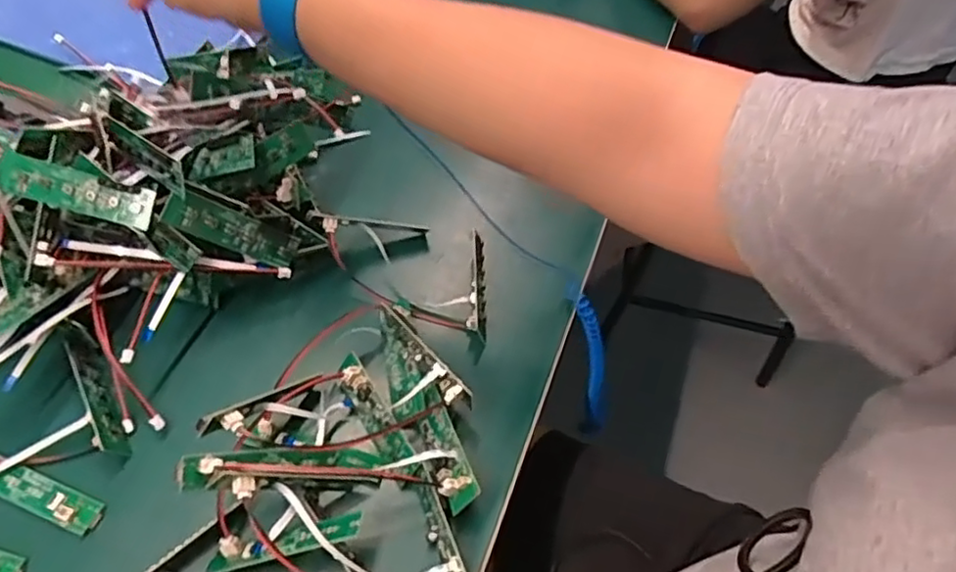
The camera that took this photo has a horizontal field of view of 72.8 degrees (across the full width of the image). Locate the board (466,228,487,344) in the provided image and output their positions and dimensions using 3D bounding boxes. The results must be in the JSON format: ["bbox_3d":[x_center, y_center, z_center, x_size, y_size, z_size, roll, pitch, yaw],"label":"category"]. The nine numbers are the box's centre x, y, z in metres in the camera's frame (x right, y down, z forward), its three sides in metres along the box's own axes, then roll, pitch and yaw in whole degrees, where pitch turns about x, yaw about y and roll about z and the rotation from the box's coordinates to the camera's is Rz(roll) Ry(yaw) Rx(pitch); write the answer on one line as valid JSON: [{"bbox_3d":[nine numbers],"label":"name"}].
[{"bbox_3d":[0.000,-0.002,0.441,0.012,0.024,0.084,4,54,-1],"label":"board"}]

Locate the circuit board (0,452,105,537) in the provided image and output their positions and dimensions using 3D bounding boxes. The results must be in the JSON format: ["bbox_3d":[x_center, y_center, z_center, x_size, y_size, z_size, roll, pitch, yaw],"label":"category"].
[{"bbox_3d":[-0.240,0.109,0.347,0.082,0.007,0.020,20,55,10],"label":"circuit board"}]

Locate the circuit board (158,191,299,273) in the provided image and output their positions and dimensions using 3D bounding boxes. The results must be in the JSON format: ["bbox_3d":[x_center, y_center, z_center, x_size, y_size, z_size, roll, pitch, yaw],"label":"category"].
[{"bbox_3d":[-0.148,-0.034,0.394,0.004,0.082,0.023,24,89,46],"label":"circuit board"}]

